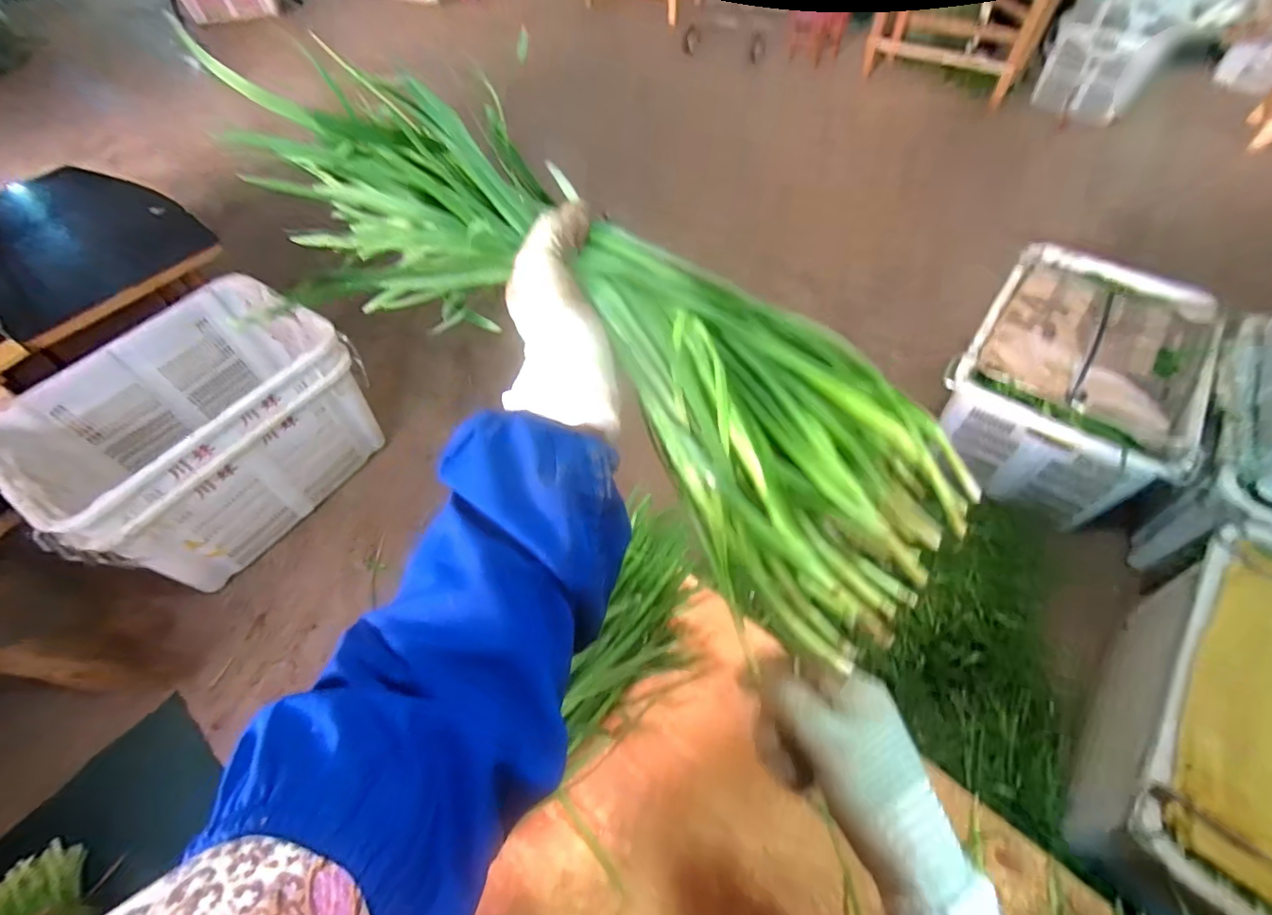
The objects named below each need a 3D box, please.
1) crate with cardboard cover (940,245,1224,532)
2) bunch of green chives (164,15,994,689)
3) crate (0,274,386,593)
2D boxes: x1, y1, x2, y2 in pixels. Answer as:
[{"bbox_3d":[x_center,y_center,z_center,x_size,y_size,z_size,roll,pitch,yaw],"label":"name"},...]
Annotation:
[{"bbox_3d":[1.147,-0.205,1.472,0.494,0.328,0.672,31,62,21],"label":"crate with cardboard cover"},{"bbox_3d":[-0.015,-0.065,0.344,0.499,0.097,0.160,34,61,-2],"label":"bunch of green chives"},{"bbox_3d":[-1.113,-0.054,1.451,0.505,0.425,0.711,23,59,17],"label":"crate"}]

